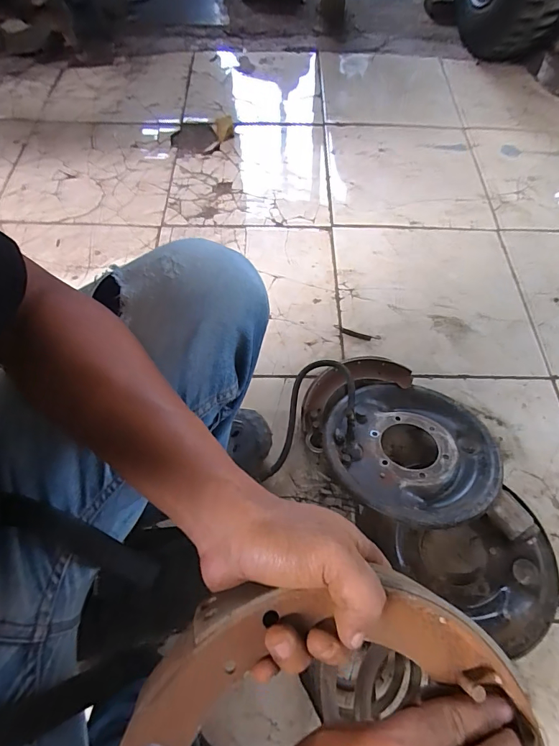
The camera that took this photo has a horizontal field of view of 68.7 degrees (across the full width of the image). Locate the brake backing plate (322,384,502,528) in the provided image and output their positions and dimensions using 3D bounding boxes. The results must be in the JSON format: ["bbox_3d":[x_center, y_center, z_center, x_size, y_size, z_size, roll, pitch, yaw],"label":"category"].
[{"bbox_3d":[0.211,0.119,0.668,0.265,0.037,0.265,1,44,-1],"label":"brake backing plate"}]

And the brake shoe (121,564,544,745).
[{"bbox_3d":[0.035,0.157,0.220,0.214,0.037,0.081,5,65,-7],"label":"brake shoe"}]

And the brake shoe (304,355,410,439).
[{"bbox_3d":[0.130,0.030,0.764,0.226,0.038,0.094,-25,65,-12],"label":"brake shoe"}]

